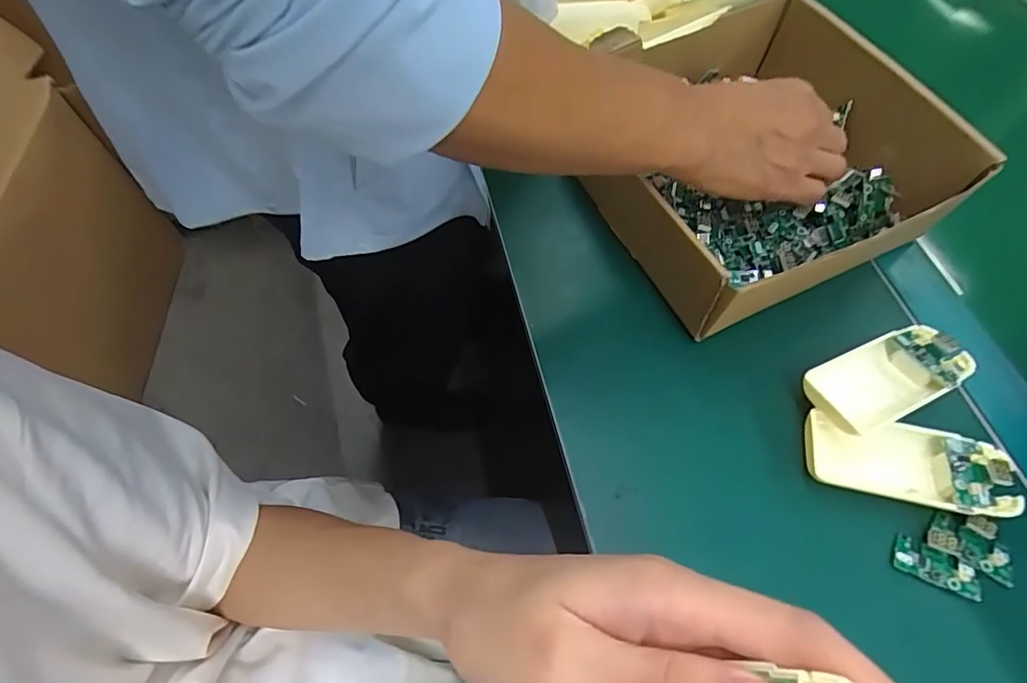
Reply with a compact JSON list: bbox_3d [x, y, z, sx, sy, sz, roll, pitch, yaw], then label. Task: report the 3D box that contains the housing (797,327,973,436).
[{"bbox_3d":[0.224,0.021,0.312,0.102,0.022,0.044,-23,65,-11],"label":"housing"}]

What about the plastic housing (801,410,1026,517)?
[{"bbox_3d":[0.220,0.068,0.291,0.101,0.021,0.044,12,63,7],"label":"plastic housing"}]

